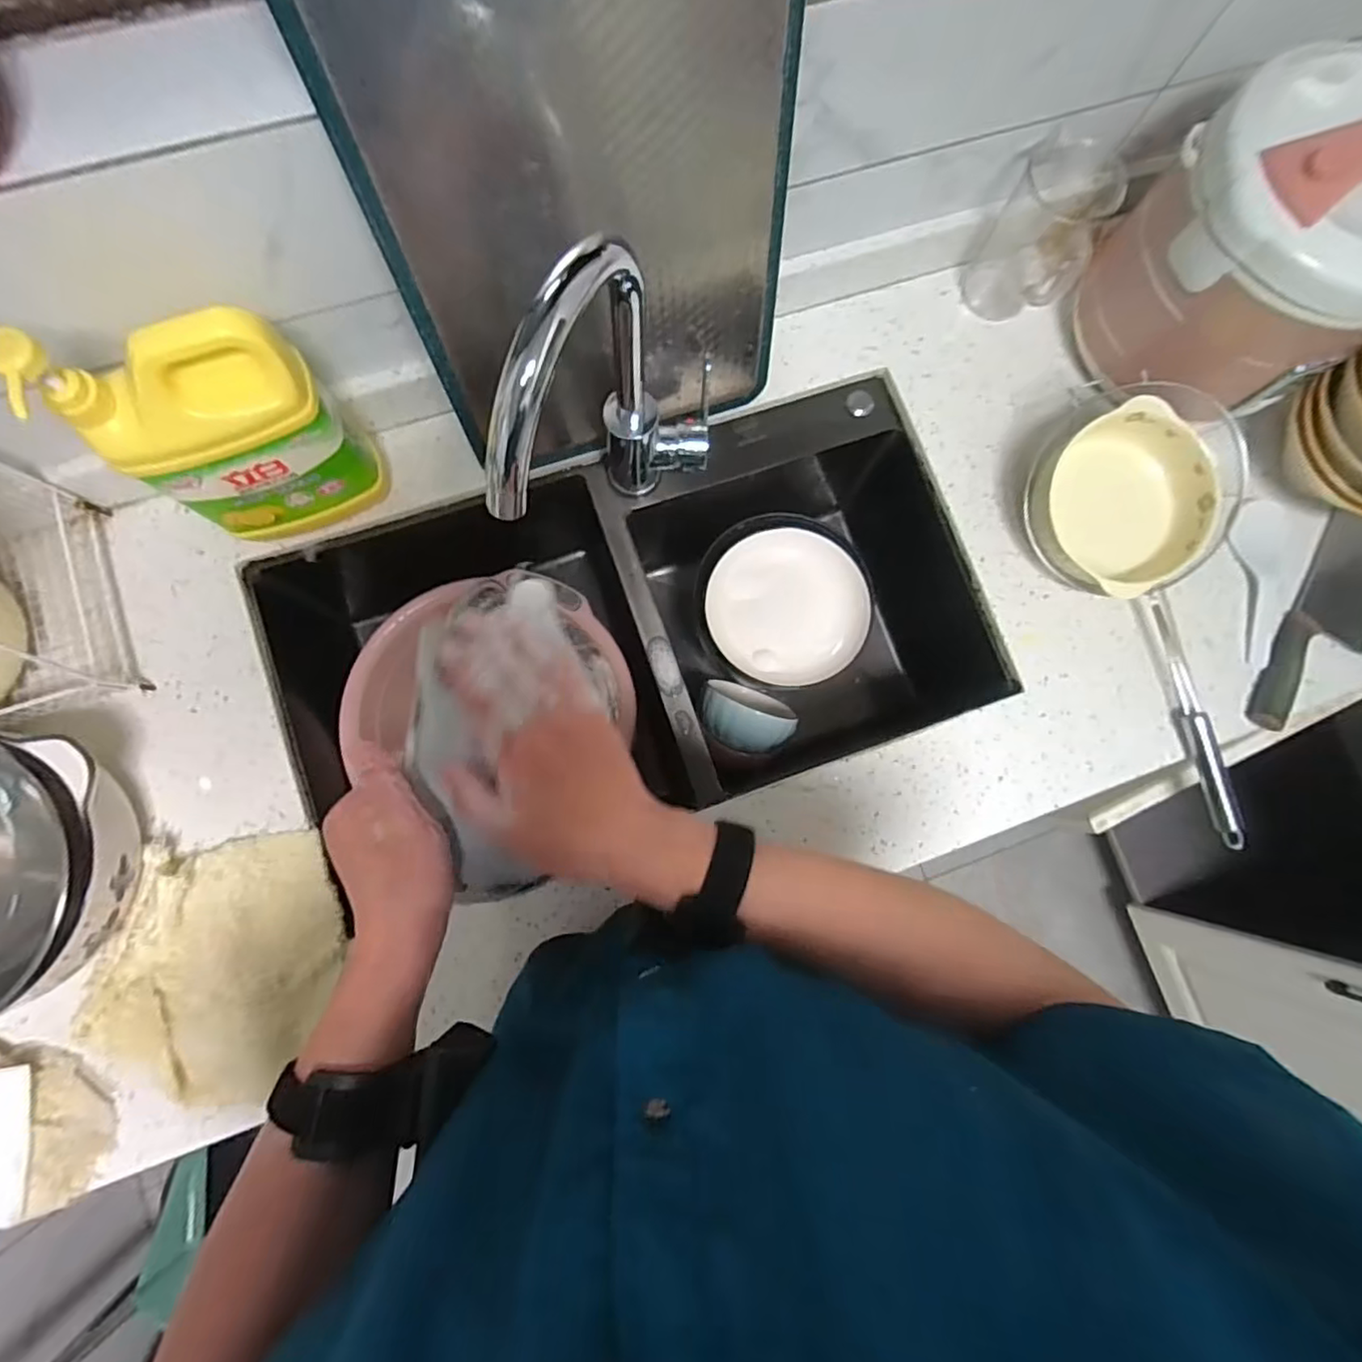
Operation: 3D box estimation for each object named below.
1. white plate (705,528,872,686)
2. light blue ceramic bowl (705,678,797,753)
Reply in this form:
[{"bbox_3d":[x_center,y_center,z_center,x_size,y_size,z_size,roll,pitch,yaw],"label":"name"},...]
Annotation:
[{"bbox_3d":[0.122,-0.085,0.721,0.177,0.028,0.169,1,81,-4],"label":"white plate"},{"bbox_3d":[0.075,0.043,0.742,0.107,0.097,0.080,25,80,0],"label":"light blue ceramic bowl"}]

